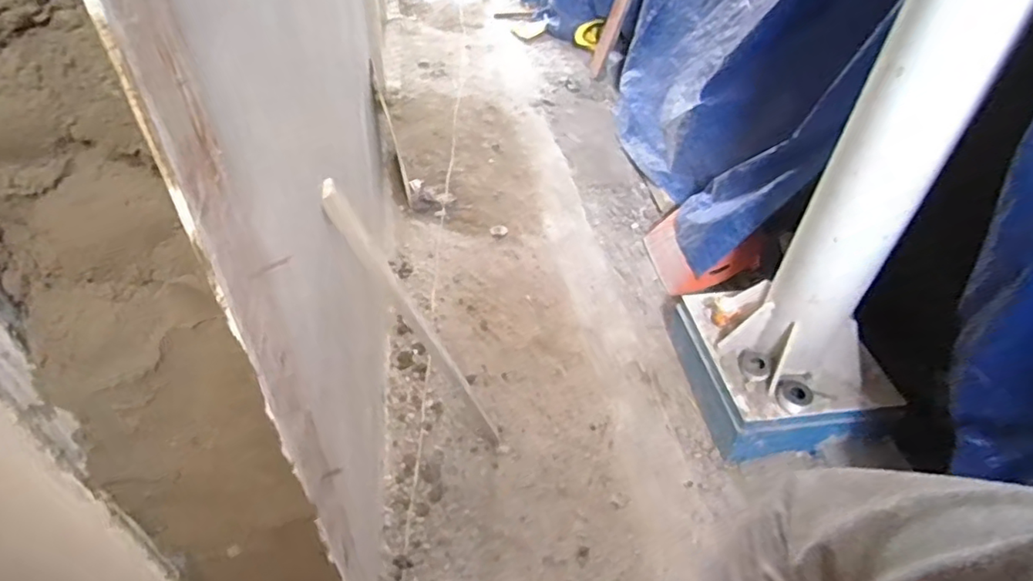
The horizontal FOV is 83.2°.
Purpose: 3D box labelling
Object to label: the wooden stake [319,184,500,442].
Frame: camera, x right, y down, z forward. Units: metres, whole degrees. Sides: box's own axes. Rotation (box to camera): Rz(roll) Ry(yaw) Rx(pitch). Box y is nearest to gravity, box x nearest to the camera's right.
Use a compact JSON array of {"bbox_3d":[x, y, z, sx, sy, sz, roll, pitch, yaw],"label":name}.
[{"bbox_3d":[-0.184,0.127,1.301,0.034,0.962,0.042,-32,50,-8],"label":"wooden stake"}]

